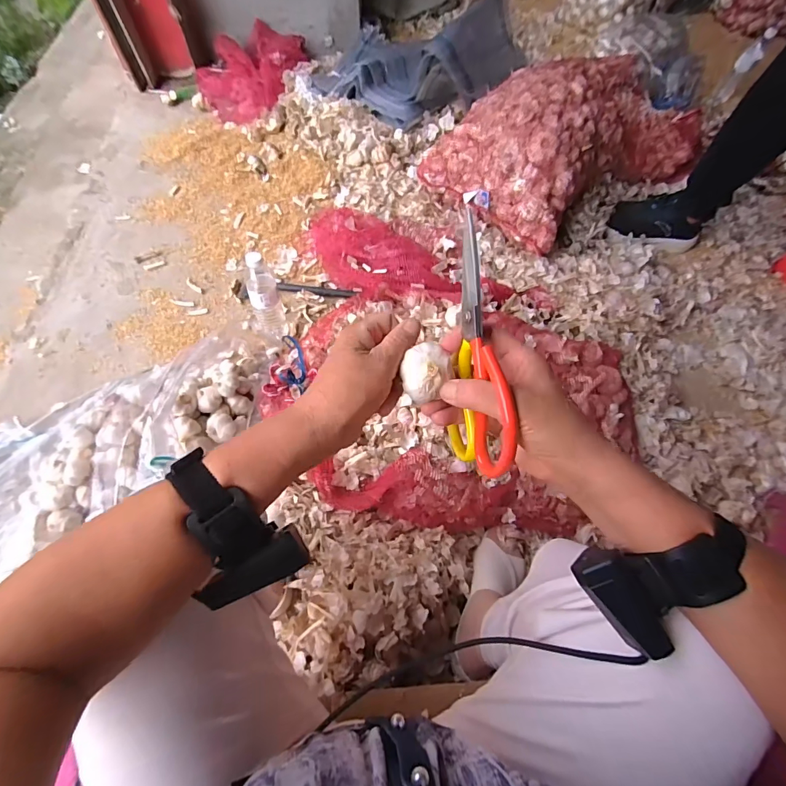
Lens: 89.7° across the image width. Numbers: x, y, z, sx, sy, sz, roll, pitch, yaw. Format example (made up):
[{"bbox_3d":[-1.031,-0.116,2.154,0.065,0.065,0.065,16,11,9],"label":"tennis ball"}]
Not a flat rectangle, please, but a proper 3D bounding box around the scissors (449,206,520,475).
[{"bbox_3d":[0.060,-0.032,0.313,0.024,0.093,0.190,-7,91,-5],"label":"scissors"}]

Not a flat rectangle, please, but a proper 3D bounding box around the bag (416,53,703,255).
[{"bbox_3d":[0.506,-0.689,1.037,0.761,0.240,0.406,-32,69,-16],"label":"bag"}]

